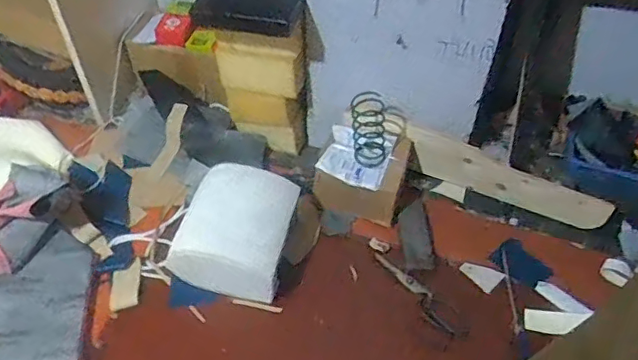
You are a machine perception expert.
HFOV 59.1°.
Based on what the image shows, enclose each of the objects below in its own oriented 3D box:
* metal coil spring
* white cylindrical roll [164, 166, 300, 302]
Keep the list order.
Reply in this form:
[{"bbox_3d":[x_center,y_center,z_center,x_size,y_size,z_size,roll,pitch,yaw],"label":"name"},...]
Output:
[{"bbox_3d":[0.087,-0.087,0.972,0.069,0.116,0.069,4,47,2],"label":"metal coil spring"},{"bbox_3d":[-0.134,0.083,0.926,0.165,0.133,0.178,12,49,11],"label":"white cylindrical roll"}]

